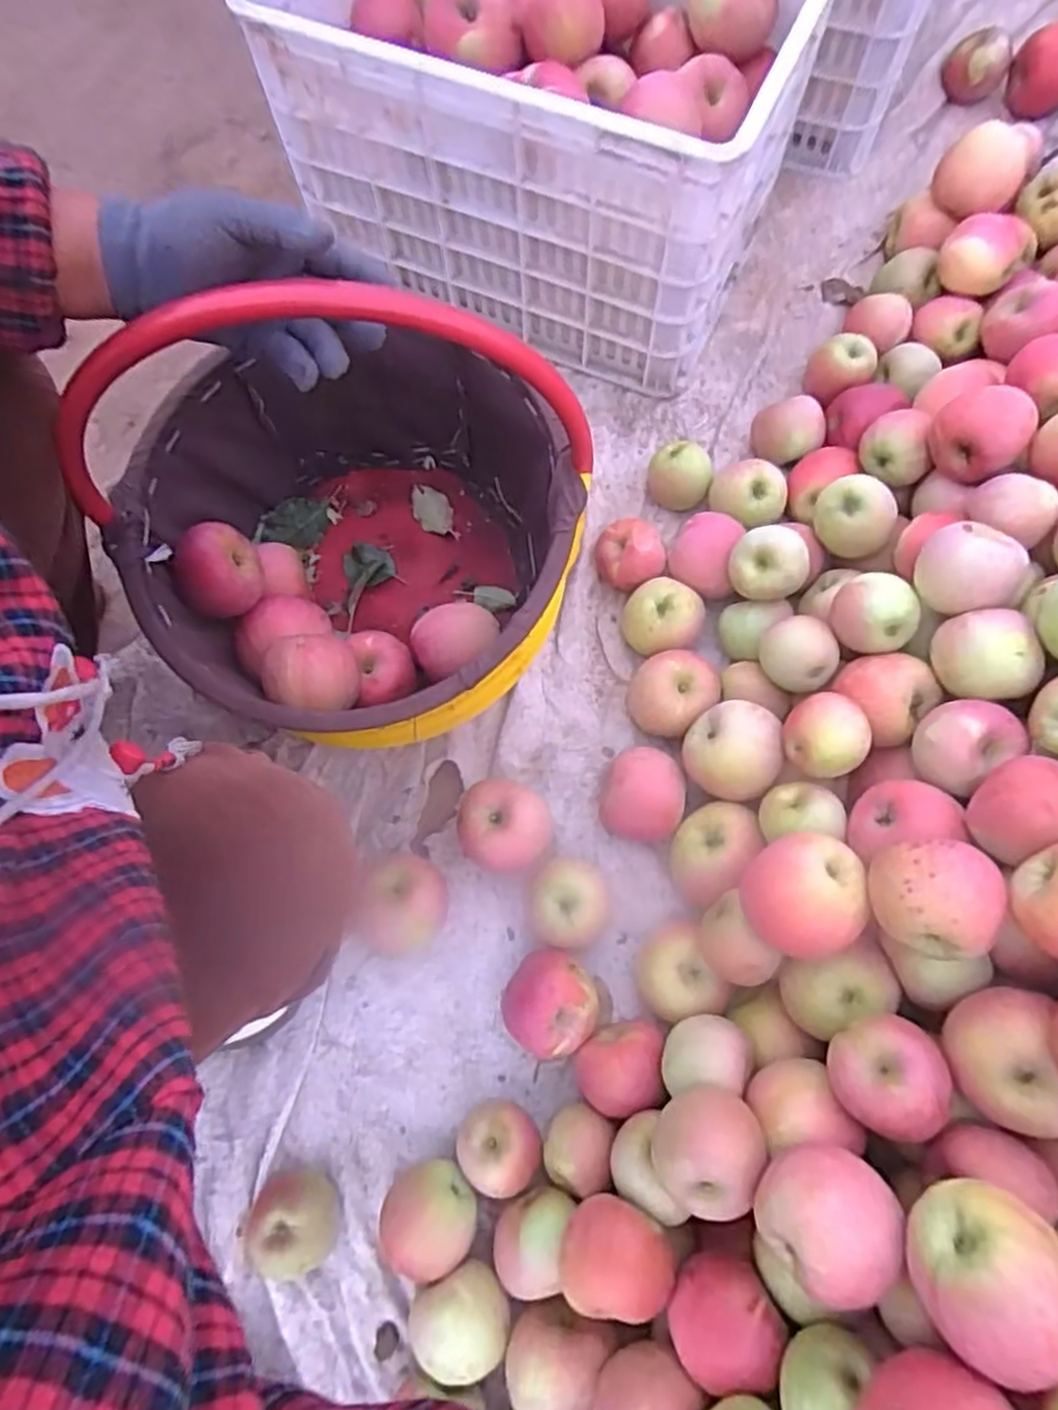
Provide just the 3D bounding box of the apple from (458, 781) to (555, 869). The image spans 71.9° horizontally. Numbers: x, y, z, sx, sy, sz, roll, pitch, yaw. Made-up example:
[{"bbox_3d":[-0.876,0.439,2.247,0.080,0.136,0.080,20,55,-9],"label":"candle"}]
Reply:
[{"bbox_3d":[-0.021,0.109,0.660,0.080,0.073,0.076,-1,73,2],"label":"apple"}]

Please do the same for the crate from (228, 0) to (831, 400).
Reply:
[{"bbox_3d":[0.022,-0.636,0.764,0.484,0.262,0.376,21,75,9],"label":"crate"}]

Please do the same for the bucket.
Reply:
[{"bbox_3d":[-0.145,-0.169,0.592,0.359,0.380,0.365,-1,73,2],"label":"bucket"}]

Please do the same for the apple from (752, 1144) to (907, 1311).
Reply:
[{"bbox_3d":[0.178,0.302,0.433,0.073,0.060,0.069,-1,73,2],"label":"apple"}]

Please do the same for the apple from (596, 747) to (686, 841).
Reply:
[{"bbox_3d":[0.102,0.081,0.659,0.069,0.069,0.075,-1,73,2],"label":"apple"}]

